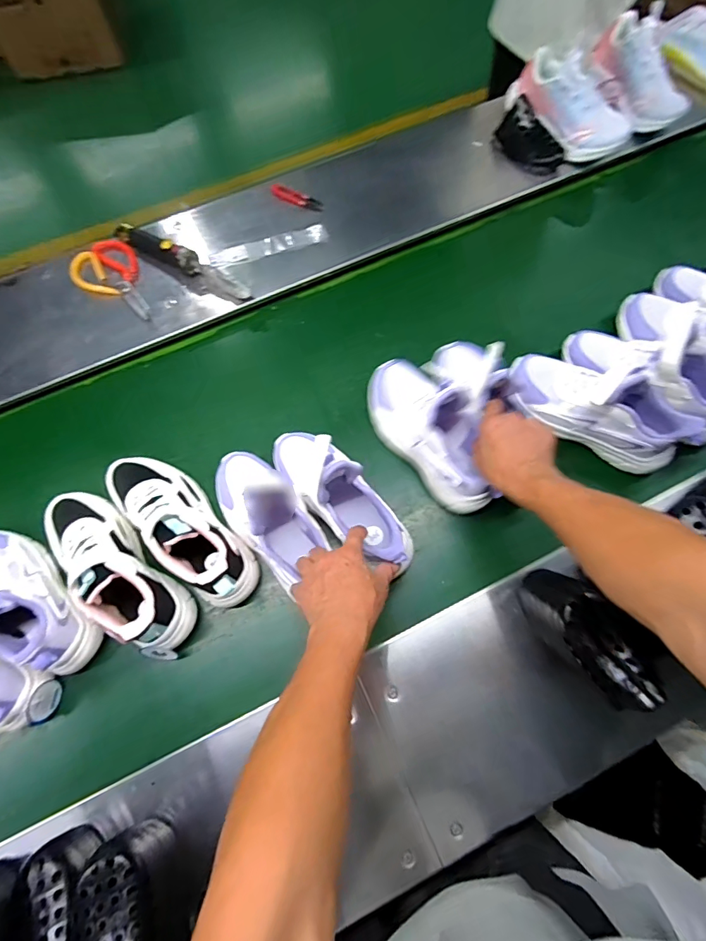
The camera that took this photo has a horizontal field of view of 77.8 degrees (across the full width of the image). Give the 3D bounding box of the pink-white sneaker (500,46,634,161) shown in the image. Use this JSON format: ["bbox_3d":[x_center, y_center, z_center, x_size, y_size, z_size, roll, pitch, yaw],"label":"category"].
[{"bbox_3d":[0.389,-0.650,0.775,0.221,0.094,0.078,42,76,0],"label":"pink-white sneaker"}]

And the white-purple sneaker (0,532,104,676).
[{"bbox_3d":[-0.430,0.158,0.554,0.241,0.112,0.109,38,76,13],"label":"white-purple sneaker"}]

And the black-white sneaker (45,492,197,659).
[{"bbox_3d":[-0.314,0.124,0.563,0.260,0.111,0.099,39,76,13],"label":"black-white sneaker"}]

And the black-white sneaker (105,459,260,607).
[{"bbox_3d":[-0.233,0.072,0.585,0.093,0.117,0.256,-42,75,-12],"label":"black-white sneaker"}]

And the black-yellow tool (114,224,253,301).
[{"bbox_3d":[-0.286,-0.355,0.731,0.268,0.048,0.043,31,75,11],"label":"black-yellow tool"}]

